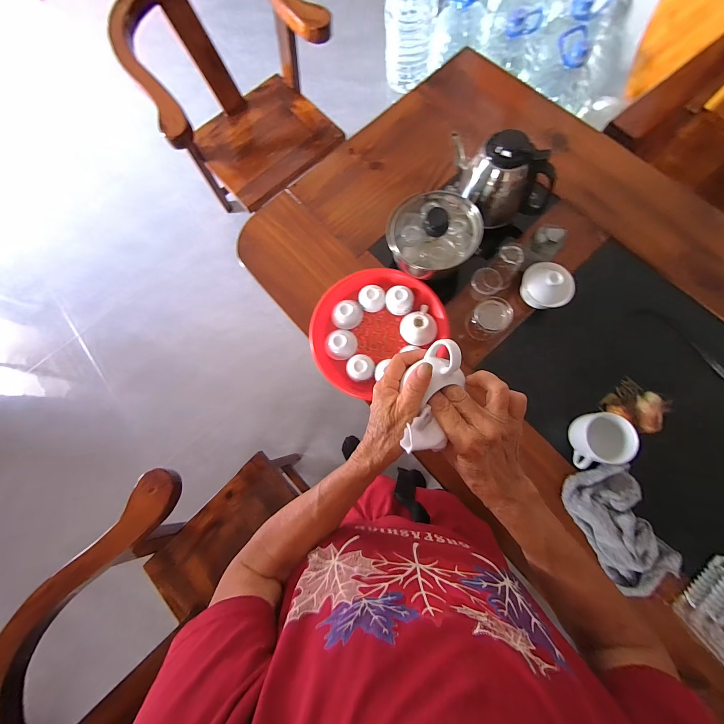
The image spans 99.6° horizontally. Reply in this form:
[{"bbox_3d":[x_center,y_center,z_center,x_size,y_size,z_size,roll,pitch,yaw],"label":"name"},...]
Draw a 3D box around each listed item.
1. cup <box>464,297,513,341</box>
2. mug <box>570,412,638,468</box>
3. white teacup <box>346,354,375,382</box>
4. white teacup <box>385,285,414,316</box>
[{"bbox_3d":[0.229,-0.079,0.560,0.059,0.070,0.060,-1,77,4],"label":"cup"},{"bbox_3d":[0.387,0.129,0.498,0.072,0.061,0.089,6,78,6],"label":"mug"},{"bbox_3d":[-0.003,0.012,0.578,0.051,0.026,0.051,-1,77,4],"label":"white teacup"},{"bbox_3d":[0.073,-0.120,0.594,0.053,0.033,0.051,-1,77,4],"label":"white teacup"}]

